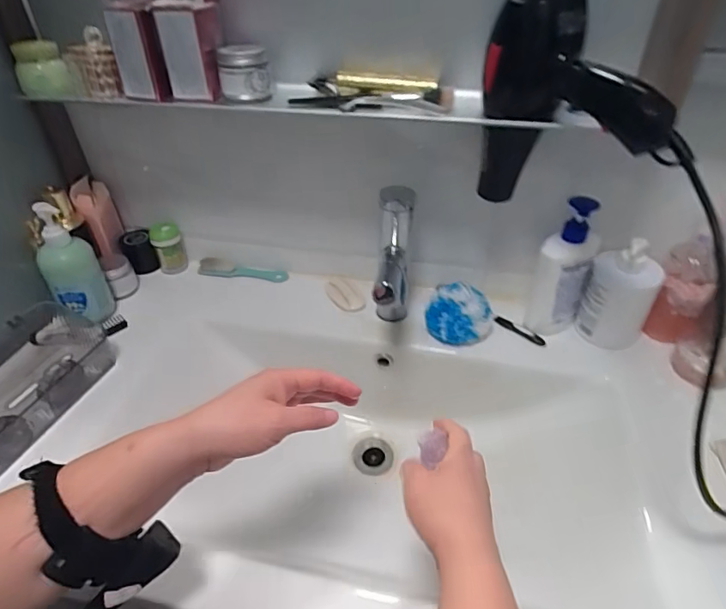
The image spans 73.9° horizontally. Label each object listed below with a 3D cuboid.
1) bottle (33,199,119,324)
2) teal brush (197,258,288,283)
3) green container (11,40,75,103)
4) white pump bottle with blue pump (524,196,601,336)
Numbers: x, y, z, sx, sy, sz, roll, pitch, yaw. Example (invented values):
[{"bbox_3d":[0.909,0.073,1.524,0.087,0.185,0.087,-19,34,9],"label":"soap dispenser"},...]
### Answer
[{"bbox_3d":[-0.414,-0.053,0.683,0.070,0.175,0.059,-23,44,-24],"label":"bottle"},{"bbox_3d":[-0.208,-0.056,0.827,0.159,0.021,0.036,10,41,14],"label":"teal brush"},{"bbox_3d":[-0.386,-0.280,0.580,0.055,0.059,0.056,-23,44,-24],"label":"green container"},{"bbox_3d":[0.269,-0.046,0.653,0.066,0.195,0.070,21,44,25],"label":"white pump bottle with blue pump"}]

